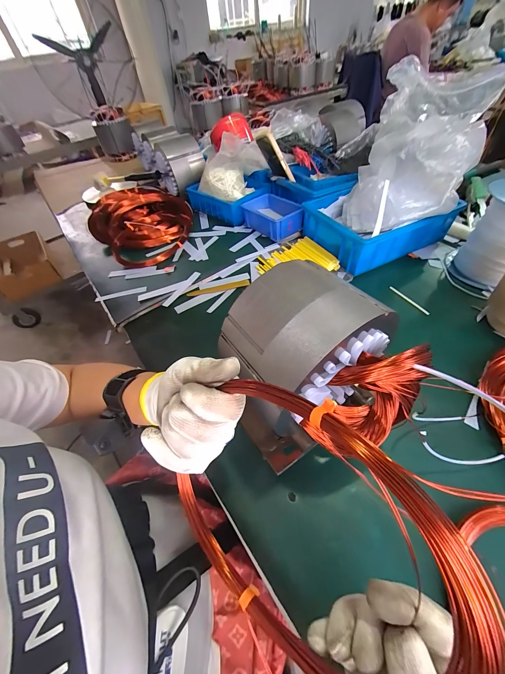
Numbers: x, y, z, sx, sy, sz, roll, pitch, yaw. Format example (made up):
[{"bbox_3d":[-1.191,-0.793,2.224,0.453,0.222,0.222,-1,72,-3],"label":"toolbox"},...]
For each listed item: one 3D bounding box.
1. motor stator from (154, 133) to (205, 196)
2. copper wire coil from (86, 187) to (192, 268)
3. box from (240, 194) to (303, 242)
[{"bbox_3d":[-0.214,-0.508,0.763,0.111,0.133,0.143,-27,53,-15],"label":"motor stator"},{"bbox_3d":[-0.291,-0.321,0.684,0.249,0.061,0.321,-36,55,-21],"label":"copper wire coil"},{"bbox_3d":[0.049,-0.299,0.629,0.091,0.057,0.150,-33,54,-19],"label":"box"}]

